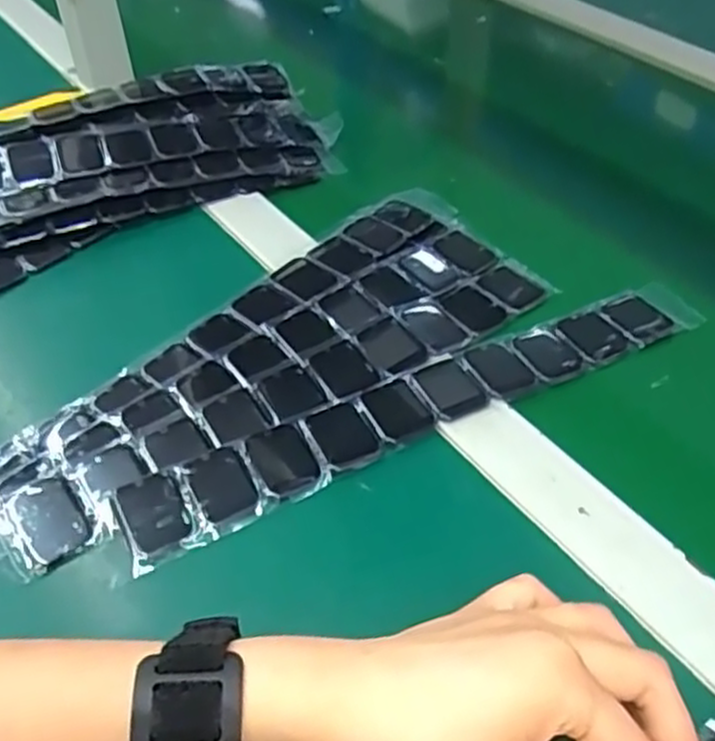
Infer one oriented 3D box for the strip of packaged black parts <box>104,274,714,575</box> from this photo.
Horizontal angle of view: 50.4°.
[{"bbox_3d":[0.045,0.016,0.411,0.348,0.009,0.042,-21,51,-19],"label":"strip of packaged black parts"}]

